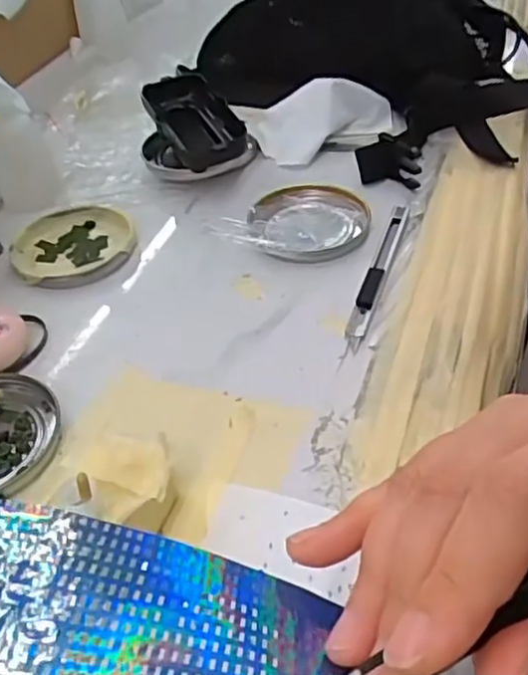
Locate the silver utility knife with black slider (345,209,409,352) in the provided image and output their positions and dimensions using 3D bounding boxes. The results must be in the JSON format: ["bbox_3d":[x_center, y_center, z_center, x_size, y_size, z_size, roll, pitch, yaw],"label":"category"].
[{"bbox_3d":[0.068,-0.042,0.403,0.011,0.008,0.129,10,45,18],"label":"silver utility knife with black slider"}]

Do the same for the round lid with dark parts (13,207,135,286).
[{"bbox_3d":[-0.126,-0.062,0.446,0.079,0.010,0.080,-4,42,4],"label":"round lid with dark parts"}]

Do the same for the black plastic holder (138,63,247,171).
[{"bbox_3d":[-0.053,-0.156,0.512,0.080,0.046,0.113,-12,43,-5],"label":"black plastic holder"}]

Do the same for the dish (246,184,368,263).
[{"bbox_3d":[0.029,-0.078,0.441,0.078,0.017,0.077,-4,42,4],"label":"dish"}]

